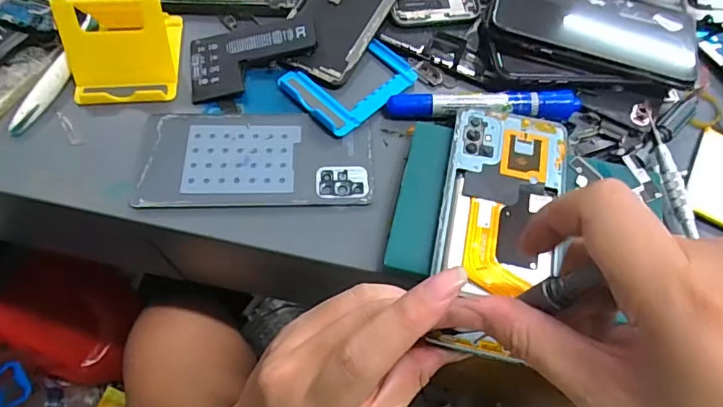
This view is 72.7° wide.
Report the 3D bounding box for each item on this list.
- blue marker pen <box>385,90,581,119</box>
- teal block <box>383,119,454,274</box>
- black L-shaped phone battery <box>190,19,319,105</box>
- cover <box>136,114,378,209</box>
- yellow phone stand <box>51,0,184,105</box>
[{"bbox_3d":[0.088,-0.069,0.350,0.136,0.020,0.022,-1,63,-3],"label":"blue marker pen"},{"bbox_3d":[0.038,-0.004,0.318,0.029,0.021,0.104,14,63,4],"label":"teal block"},{"bbox_3d":[-0.081,-0.109,0.365,0.095,0.006,0.056,-11,67,2],"label":"black L-shaped phone battery"},{"bbox_3d":[-0.071,-0.032,0.337,0.155,0.007,0.072,-1,63,-3],"label":"cover"},{"bbox_3d":[-0.171,-0.119,0.347,0.070,0.048,0.081,-3,64,-4],"label":"yellow phone stand"}]

